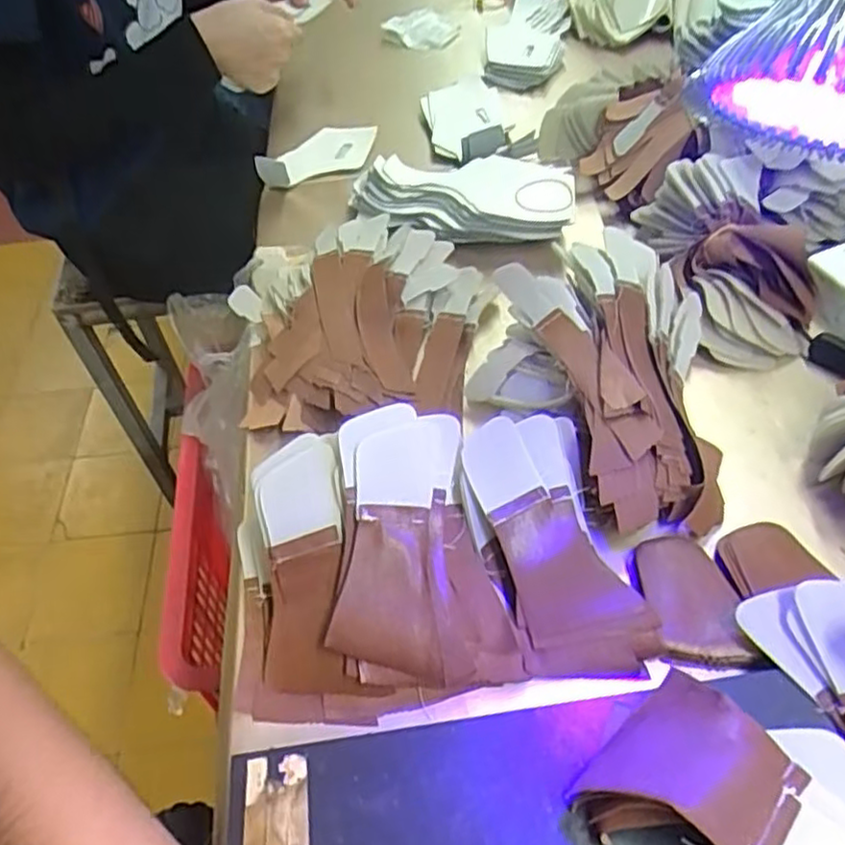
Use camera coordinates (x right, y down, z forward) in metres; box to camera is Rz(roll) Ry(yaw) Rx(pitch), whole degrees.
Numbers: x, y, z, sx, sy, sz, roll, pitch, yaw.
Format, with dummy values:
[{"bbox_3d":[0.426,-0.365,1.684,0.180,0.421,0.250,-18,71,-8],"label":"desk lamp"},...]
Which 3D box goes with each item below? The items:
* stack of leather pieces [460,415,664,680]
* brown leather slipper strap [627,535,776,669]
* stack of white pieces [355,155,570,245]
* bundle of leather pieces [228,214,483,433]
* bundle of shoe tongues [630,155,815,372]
[{"bbox_3d":[0.077,0.071,0.433,0.083,0.035,0.162,-11,51,-5],"label":"stack of leather pieces"},{"bbox_3d":[0.160,0.105,0.418,0.061,0.011,0.084,-1,50,3],"label":"brown leather slipper strap"},{"bbox_3d":[0.034,-0.214,0.663,0.210,0.035,0.095,4,51,7],"label":"stack of white pieces"},{"bbox_3d":[-0.052,-0.093,0.588,0.207,0.035,0.240,-10,50,-4],"label":"bundle of leather pieces"},{"bbox_3d":[0.251,-0.134,0.571,0.106,0.092,0.189,-11,65,-5],"label":"bundle of shoe tongues"}]

